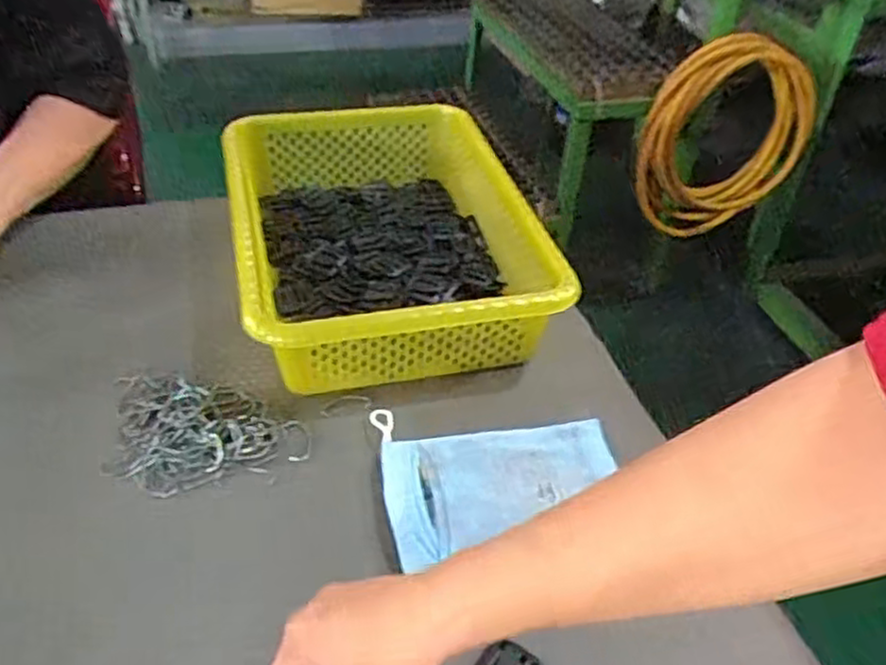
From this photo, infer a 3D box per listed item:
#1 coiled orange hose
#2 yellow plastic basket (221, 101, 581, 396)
[{"bbox_3d":[0.557,-0.376,1.468,0.380,0.379,0.077,-10,43,-15],"label":"coiled orange hose"},{"bbox_3d":[-0.058,-0.100,0.697,0.266,0.081,0.355,-9,43,-12],"label":"yellow plastic basket"}]

